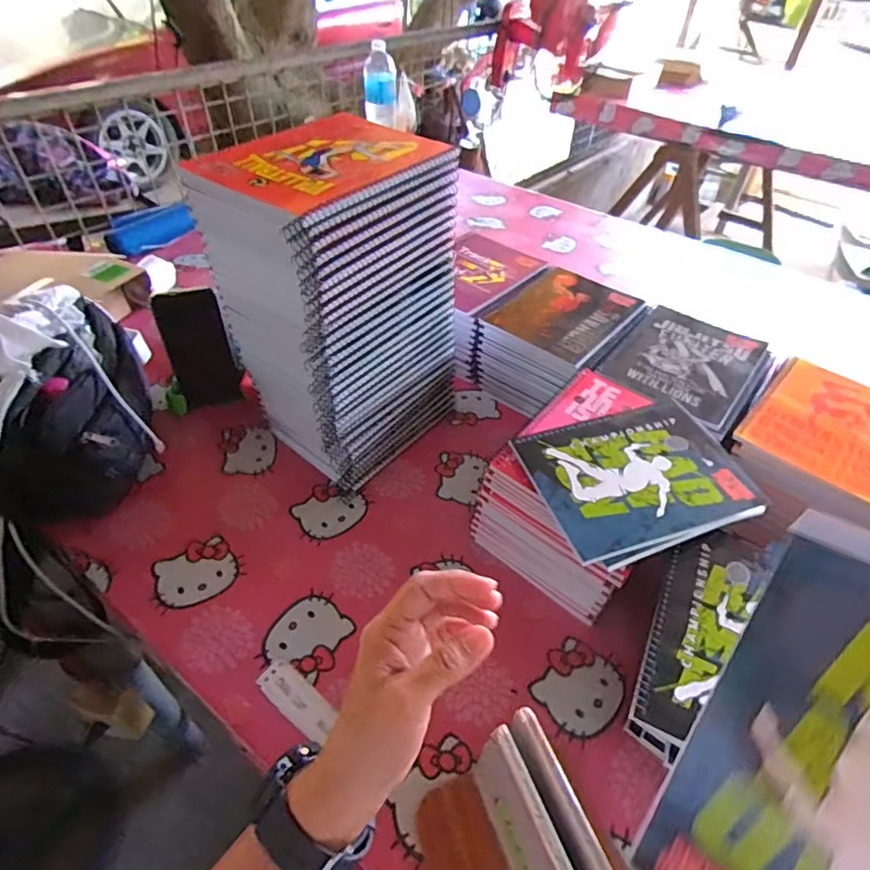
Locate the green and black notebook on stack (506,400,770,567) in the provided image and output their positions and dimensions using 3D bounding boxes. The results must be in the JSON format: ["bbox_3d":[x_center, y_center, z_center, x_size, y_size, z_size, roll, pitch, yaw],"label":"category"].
[{"bbox_3d":[0.193,0.034,0.516,0.201,0.013,0.167,-12,47,-15],"label":"green and black notebook on stack"}]

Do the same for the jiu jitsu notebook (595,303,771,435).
[{"bbox_3d":[0.308,-0.095,0.656,0.150,0.008,0.199,30,51,25],"label":"jiu jitsu notebook"}]

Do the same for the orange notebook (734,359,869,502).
[{"bbox_3d":[0.447,-0.011,0.586,0.156,0.008,0.194,33,52,27],"label":"orange notebook"}]

